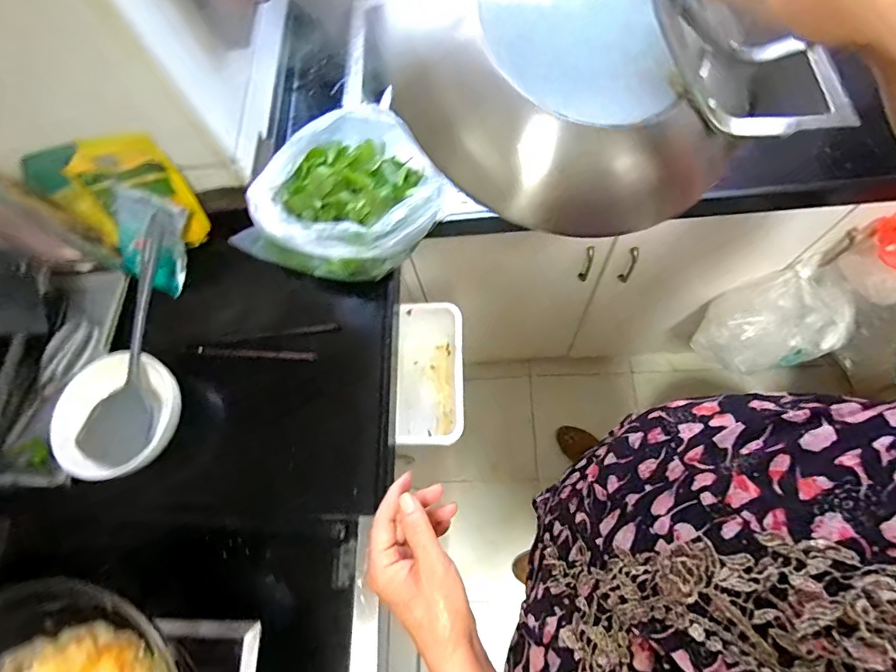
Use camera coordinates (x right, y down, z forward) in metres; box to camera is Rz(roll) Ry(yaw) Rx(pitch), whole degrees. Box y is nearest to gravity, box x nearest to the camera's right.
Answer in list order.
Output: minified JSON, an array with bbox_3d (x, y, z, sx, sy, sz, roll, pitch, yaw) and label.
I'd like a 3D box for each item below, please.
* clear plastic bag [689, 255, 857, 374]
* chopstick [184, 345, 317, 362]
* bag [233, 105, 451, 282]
[{"bbox_3d":[0.626,-0.026,0.883,0.196,0.202,0.160,-14,74,-2],"label":"clear plastic bag"},{"bbox_3d":[-0.264,0.024,0.626,0.163,0.008,0.012,4,74,-10],"label":"chopstick"},{"bbox_3d":[-0.150,-0.167,0.604,0.212,0.129,0.211,35,78,10],"label":"bag"}]

